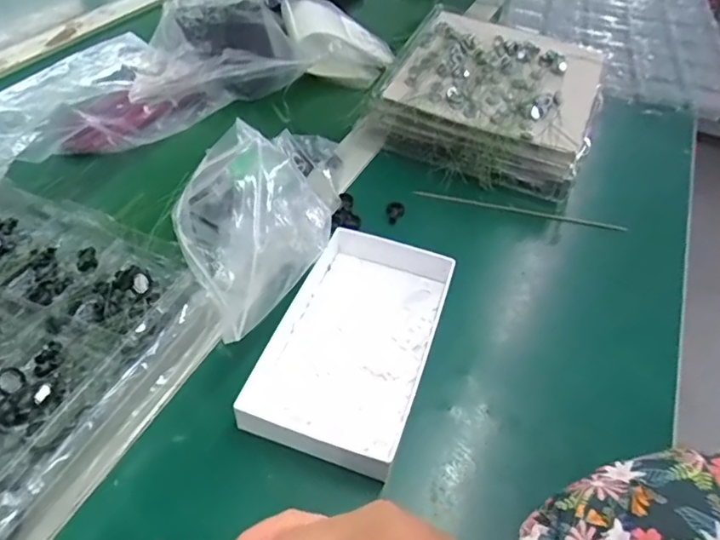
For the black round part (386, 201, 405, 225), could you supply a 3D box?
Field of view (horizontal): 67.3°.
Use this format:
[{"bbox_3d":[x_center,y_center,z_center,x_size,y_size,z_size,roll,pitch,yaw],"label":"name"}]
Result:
[{"bbox_3d":[0.031,-0.051,0.480,0.016,0.007,0.029,5,46,1],"label":"black round part"}]

